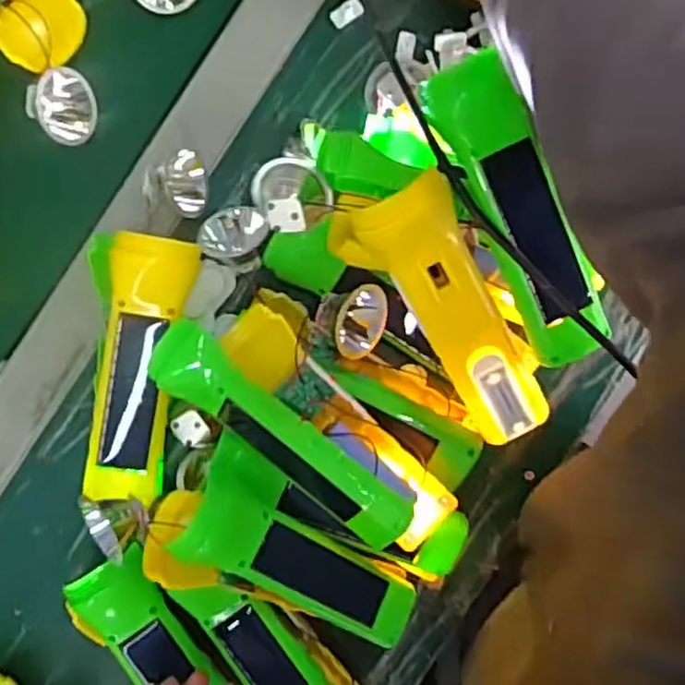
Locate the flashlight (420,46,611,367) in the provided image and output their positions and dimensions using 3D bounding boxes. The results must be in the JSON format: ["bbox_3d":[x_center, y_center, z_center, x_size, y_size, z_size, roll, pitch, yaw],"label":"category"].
[{"bbox_3d":[0.097,-0.068,0.365,0.044,0.042,0.160,-15,107,39],"label":"flashlight"}]

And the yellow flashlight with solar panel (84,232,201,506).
[{"bbox_3d":[-0.127,0.013,0.428,0.063,0.043,0.158,8,94,-2],"label":"yellow flashlight with solar panel"}]

